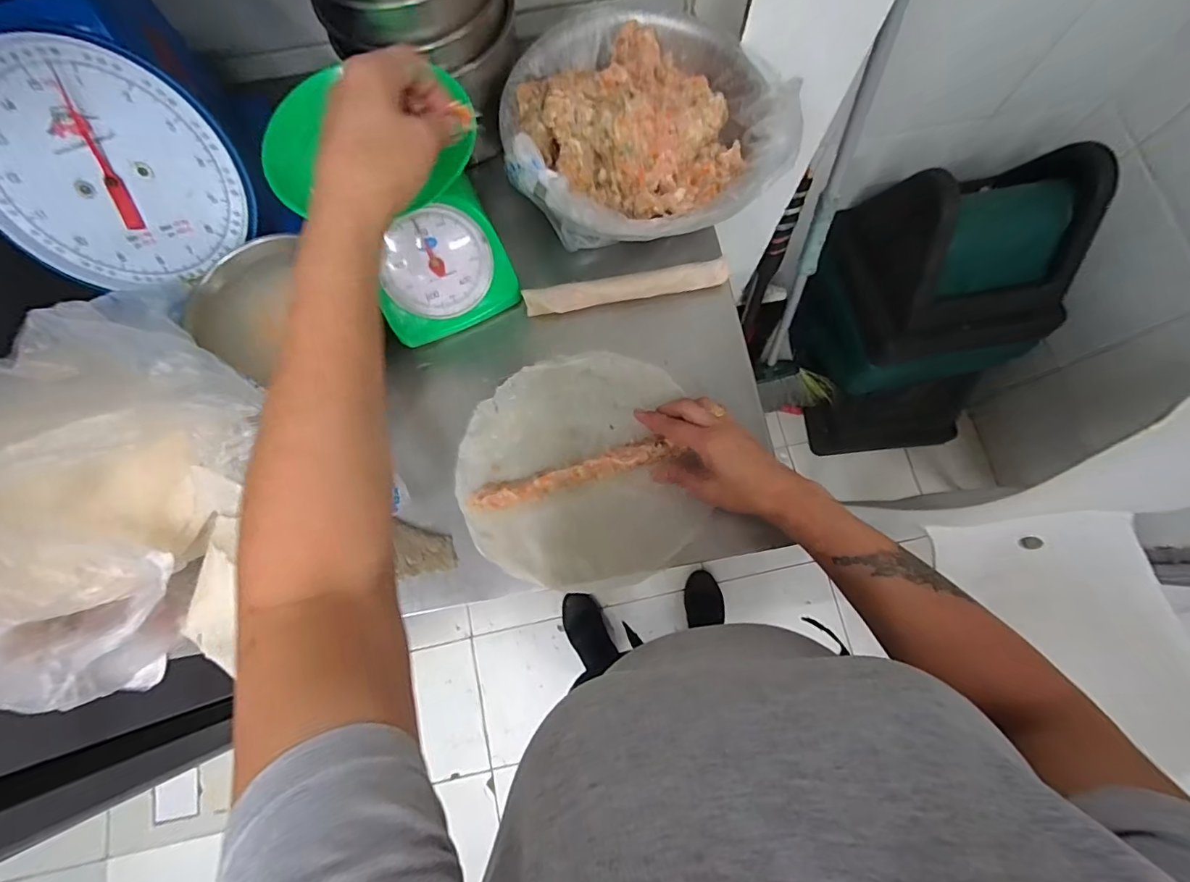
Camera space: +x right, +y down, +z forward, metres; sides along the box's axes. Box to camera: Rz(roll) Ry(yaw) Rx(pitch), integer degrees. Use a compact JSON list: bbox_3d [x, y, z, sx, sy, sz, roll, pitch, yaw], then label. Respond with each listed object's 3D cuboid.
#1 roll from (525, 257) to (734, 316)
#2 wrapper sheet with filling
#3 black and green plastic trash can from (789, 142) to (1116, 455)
[{"bbox_3d":[0.033,-0.156,0.518,0.206,0.022,0.022,-9,77,-1],"label":"roll"},{"bbox_3d":[-0.019,0.026,0.485,0.215,0.026,0.220,-12,77,-2],"label":"wrapper sheet with filling"},{"bbox_3d":[0.733,-0.263,1.100,0.362,0.597,0.431,-11,77,-2],"label":"black and green plastic trash can"}]

